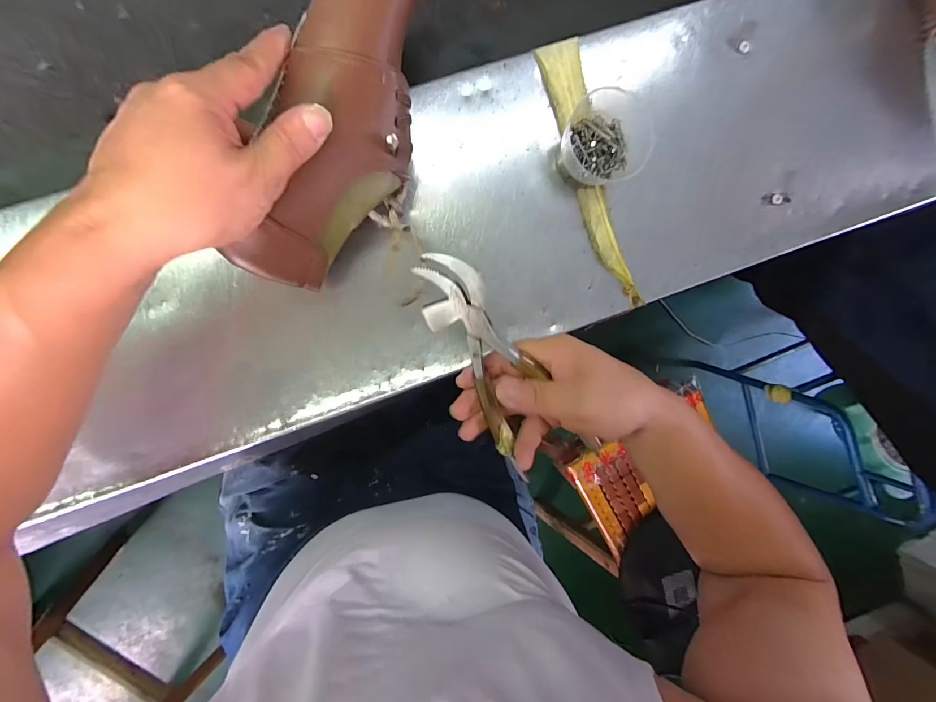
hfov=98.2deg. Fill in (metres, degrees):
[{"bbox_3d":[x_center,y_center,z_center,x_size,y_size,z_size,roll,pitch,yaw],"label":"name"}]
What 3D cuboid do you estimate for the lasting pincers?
[{"bbox_3d":[0.018,0.010,0.291,0.058,0.015,0.171,-23,109,-3],"label":"lasting pincers"}]

